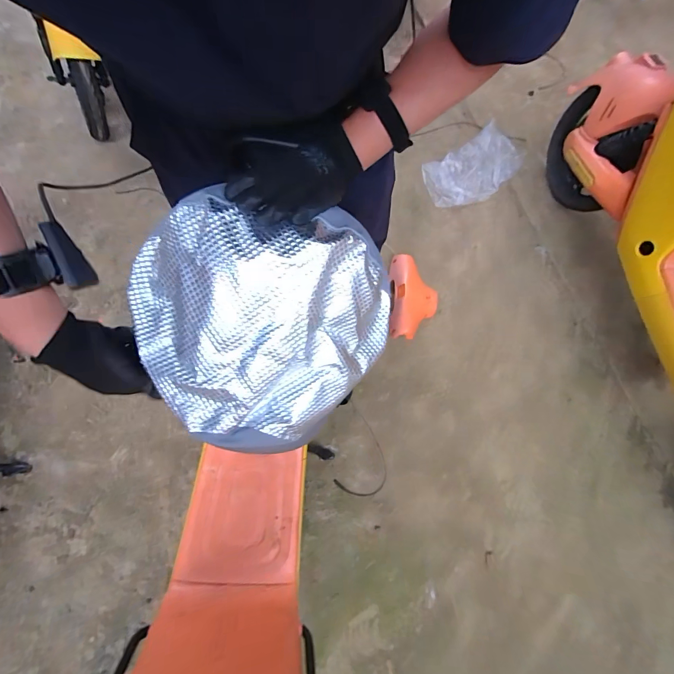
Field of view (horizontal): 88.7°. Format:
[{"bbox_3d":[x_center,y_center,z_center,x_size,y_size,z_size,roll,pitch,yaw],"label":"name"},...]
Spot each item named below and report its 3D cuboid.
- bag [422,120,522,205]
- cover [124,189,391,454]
[{"bbox_3d":[0.546,-0.672,1.379,0.400,0.046,0.258,-31,76,-8],"label":"bag"},{"bbox_3d":[-0.087,-0.016,0.440,0.318,0.141,0.290,-7,113,-16],"label":"cover"}]

